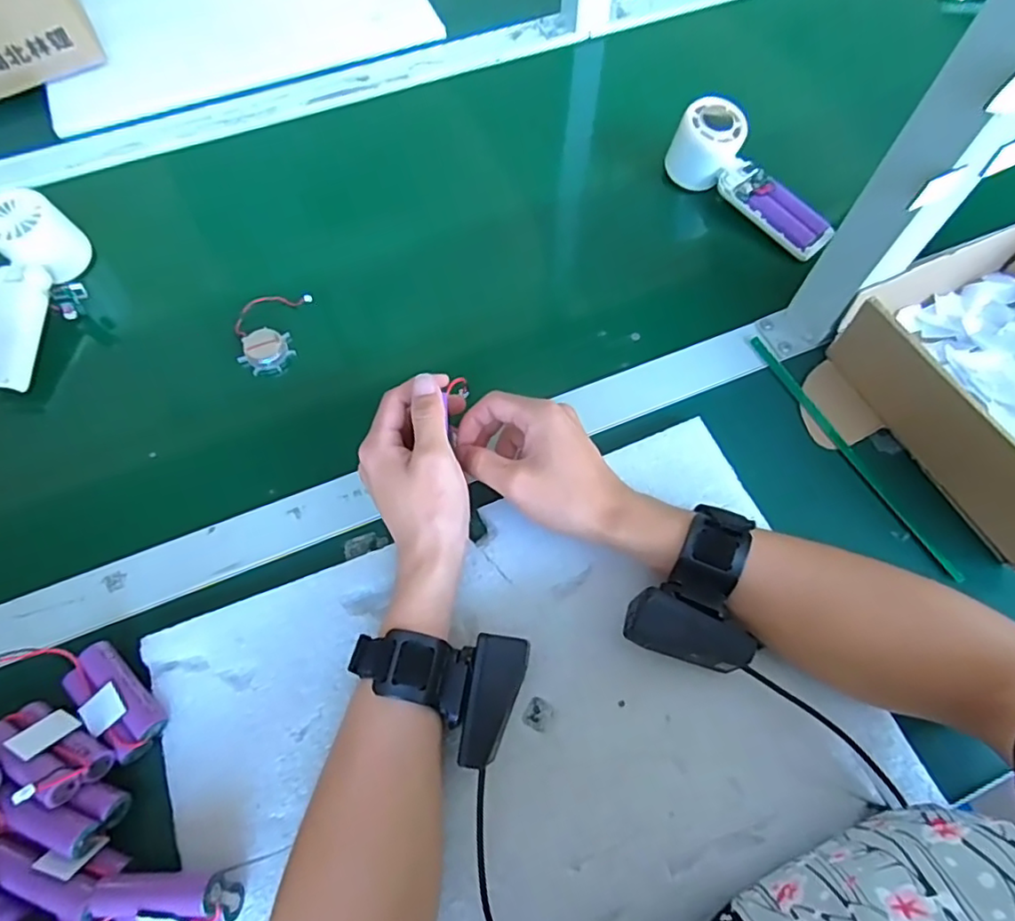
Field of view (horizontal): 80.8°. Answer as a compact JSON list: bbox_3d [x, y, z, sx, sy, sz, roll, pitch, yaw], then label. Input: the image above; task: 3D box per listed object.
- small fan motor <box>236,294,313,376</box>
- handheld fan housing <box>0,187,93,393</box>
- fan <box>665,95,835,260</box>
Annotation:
[{"bbox_3d":[-0.196,-0.106,0.492,0.049,0.011,0.078,7,66,3],"label":"small fan motor"},{"bbox_3d":[-0.390,-0.131,0.479,0.046,0.054,0.161,2,77,0],"label":"handheld fan housing"},{"bbox_3d":[0.215,-0.244,0.533,0.046,0.055,0.163,-39,84,-20],"label":"fan"}]

